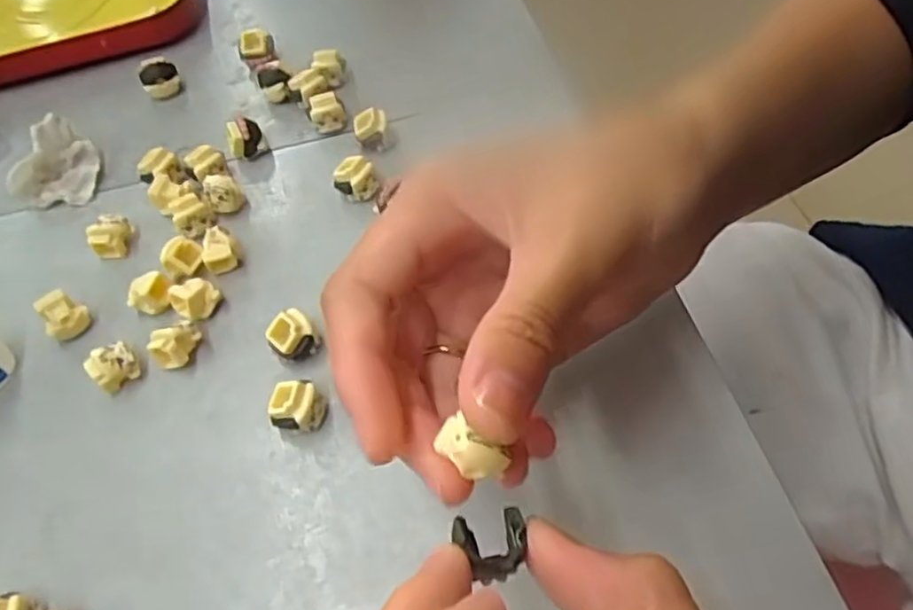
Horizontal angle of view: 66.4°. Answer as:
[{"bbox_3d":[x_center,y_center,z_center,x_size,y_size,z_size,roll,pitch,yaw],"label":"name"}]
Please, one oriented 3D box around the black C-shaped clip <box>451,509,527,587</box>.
[{"bbox_3d":[0.007,0.048,0.139,0.014,0.004,0.013,-15,57,-6],"label":"black C-shaped clip"}]

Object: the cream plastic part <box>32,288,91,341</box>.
[{"bbox_3d":[-0.140,0.004,0.247,0.012,0.015,0.014,27,64,21],"label":"cream plastic part"}]

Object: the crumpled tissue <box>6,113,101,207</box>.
[{"bbox_3d":[-0.164,-0.058,0.287,0.027,0.022,0.032,4,58,8],"label":"crumpled tissue"}]

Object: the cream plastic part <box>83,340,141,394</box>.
[{"bbox_3d":[-0.116,0.021,0.236,0.015,0.012,0.013,-42,62,-20],"label":"cream plastic part"}]

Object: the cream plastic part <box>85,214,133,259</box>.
[{"bbox_3d":[-0.133,-0.026,0.268,0.011,0.014,0.016,4,57,8],"label":"cream plastic part"}]

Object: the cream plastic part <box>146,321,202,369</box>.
[{"bbox_3d":[-0.095,0.014,0.237,0.017,0.013,0.011,-35,61,-16],"label":"cream plastic part"}]

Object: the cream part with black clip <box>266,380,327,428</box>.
[{"bbox_3d":[-0.050,0.032,0.221,0.016,0.015,0.014,5,58,9],"label":"cream part with black clip"}]

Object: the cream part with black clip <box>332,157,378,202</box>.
[{"bbox_3d":[-0.040,-0.048,0.273,0.016,0.016,0.013,-19,57,-7],"label":"cream part with black clip"}]

